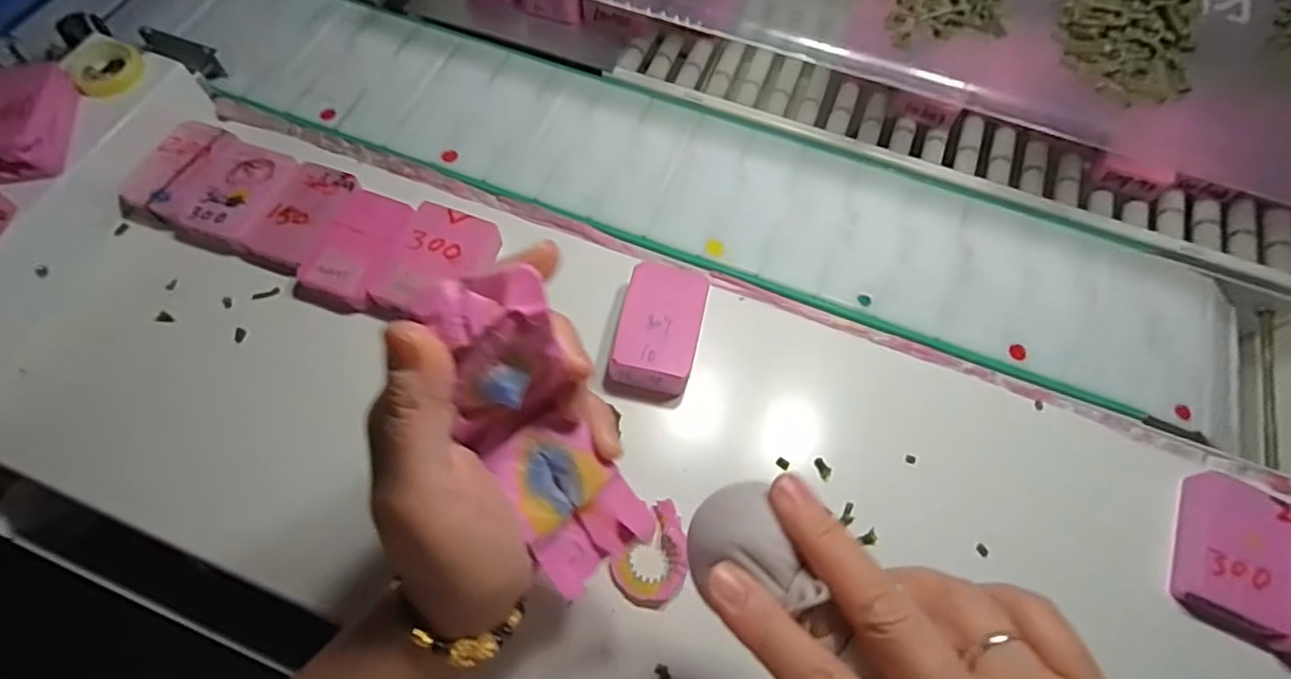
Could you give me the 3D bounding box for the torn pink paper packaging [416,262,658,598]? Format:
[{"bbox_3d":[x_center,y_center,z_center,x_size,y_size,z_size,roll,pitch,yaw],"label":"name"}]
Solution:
[{"bbox_3d":[-0.040,0.034,0.233,0.047,0.131,0.034,-25,32,-11],"label":"torn pink paper packaging"}]

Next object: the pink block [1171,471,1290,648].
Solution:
[{"bbox_3d":[0.306,0.112,0.327,0.047,0.020,0.073,22,68,8],"label":"pink block"}]

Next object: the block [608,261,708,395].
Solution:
[{"bbox_3d":[0.009,-0.008,0.368,0.046,0.021,0.076,13,67,5],"label":"block"}]

